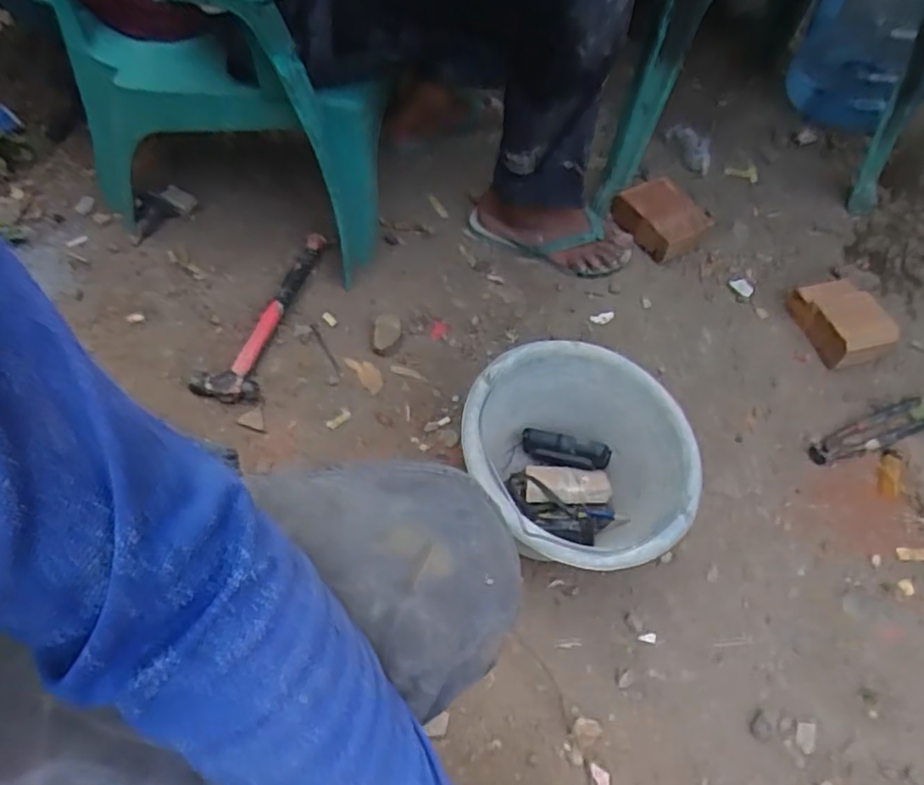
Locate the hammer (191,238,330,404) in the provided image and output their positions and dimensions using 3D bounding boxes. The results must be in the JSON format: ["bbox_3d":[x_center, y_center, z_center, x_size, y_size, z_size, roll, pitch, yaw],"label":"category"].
[{"bbox_3d":[-0.283,-0.116,0.922,0.082,0.033,0.310,14,56,5],"label":"hammer"}]

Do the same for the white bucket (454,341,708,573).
[{"bbox_3d":[0.126,0.090,0.736,0.235,0.164,0.255,2,56,-3],"label":"white bucket"}]

